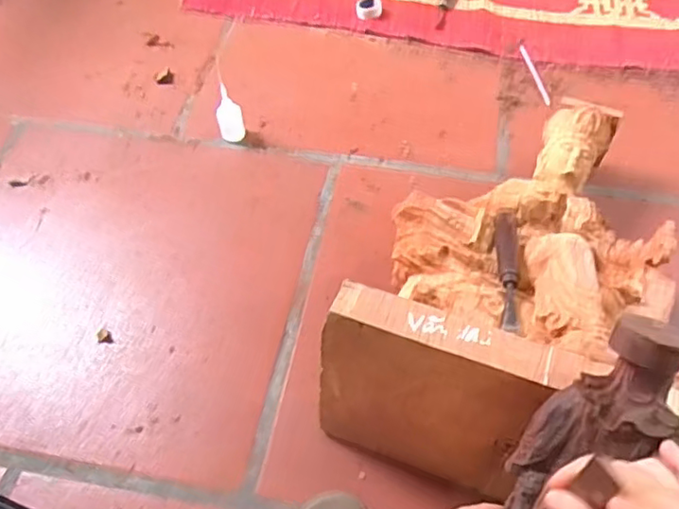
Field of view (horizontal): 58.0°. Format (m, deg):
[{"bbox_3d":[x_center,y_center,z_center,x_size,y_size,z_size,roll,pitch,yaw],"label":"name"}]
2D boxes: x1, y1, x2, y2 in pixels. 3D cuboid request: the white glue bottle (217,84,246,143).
[{"bbox_3d":[-0.170,-0.216,0.938,0.038,0.088,0.027,-12,54,-7],"label":"white glue bottle"}]

